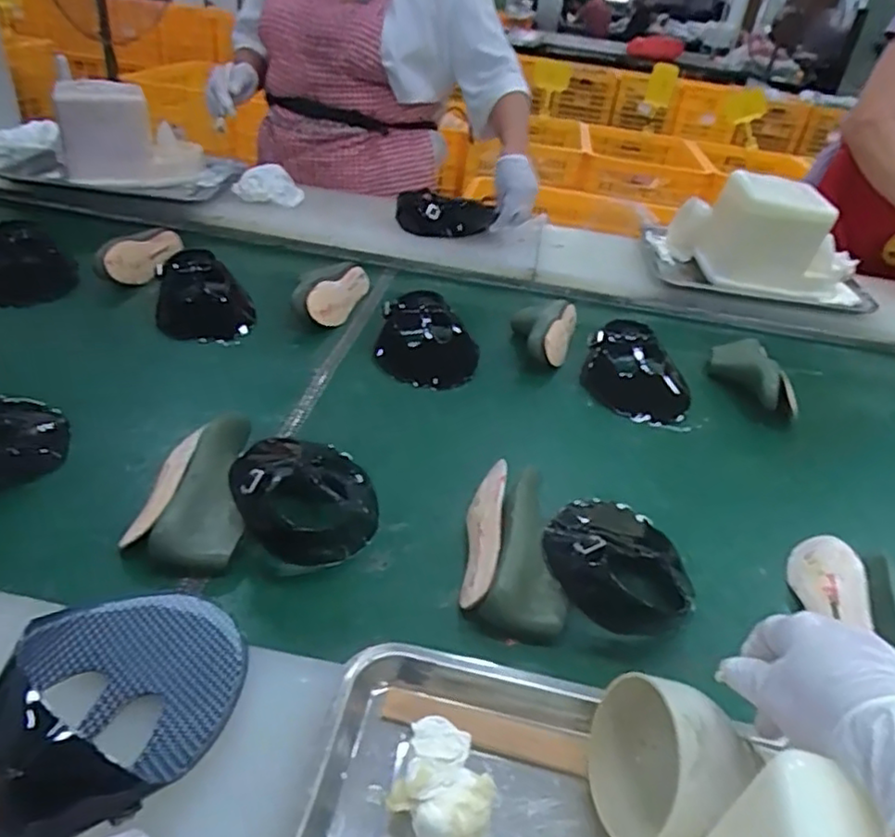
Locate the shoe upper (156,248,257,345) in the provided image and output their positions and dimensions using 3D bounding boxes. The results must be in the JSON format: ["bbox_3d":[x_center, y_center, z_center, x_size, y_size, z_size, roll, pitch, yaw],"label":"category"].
[{"bbox_3d":[-0.368,-0.189,0.989,0.136,0.071,0.186,-6,35,-19],"label":"shoe upper"}]

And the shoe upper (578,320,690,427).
[{"bbox_3d":[0.266,-0.068,0.916,0.144,0.075,0.147,16,34,14],"label":"shoe upper"}]

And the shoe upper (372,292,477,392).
[{"bbox_3d":[-0.029,-0.117,0.942,0.139,0.065,0.184,5,33,-3],"label":"shoe upper"}]

